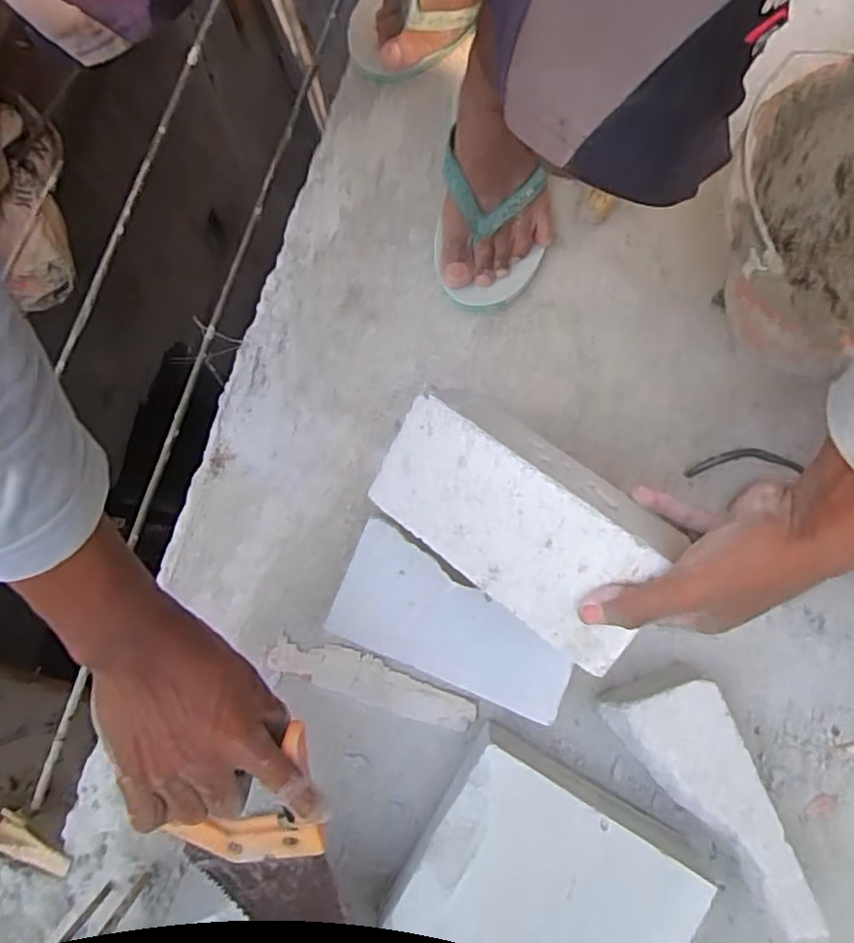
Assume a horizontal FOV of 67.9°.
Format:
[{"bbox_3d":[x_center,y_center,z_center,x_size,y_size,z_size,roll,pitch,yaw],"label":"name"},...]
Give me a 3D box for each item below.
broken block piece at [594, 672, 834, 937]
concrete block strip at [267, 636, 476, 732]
[{"bbox_3d":[0.236,0.258,0.517,0.079,0.074,0.205,-35,82,-2],"label":"broken block piece"},{"bbox_3d":[-0.050,0.191,0.578,0.191,0.004,0.038,18,83,5],"label":"concrete block strip"}]

